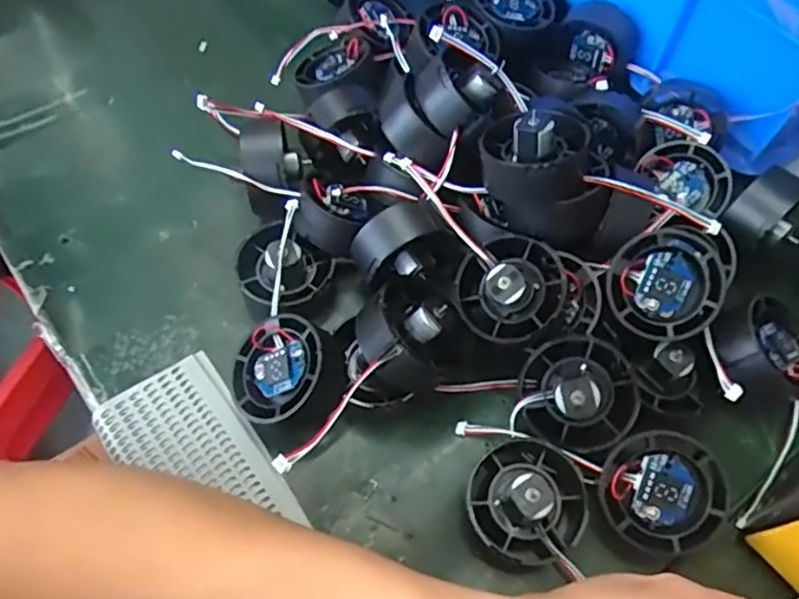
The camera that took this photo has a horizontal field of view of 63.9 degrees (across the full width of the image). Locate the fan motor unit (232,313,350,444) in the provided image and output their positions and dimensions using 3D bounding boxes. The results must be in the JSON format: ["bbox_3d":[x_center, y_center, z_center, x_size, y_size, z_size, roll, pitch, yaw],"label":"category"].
[{"bbox_3d":[-0.049,0.040,0.312,0.058,0.034,0.058,-11,62,21],"label":"fan motor unit"}]

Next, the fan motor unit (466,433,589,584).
[{"bbox_3d":[0.059,0.092,0.288,0.054,0.029,0.057,0,62,0],"label":"fan motor unit"}]

